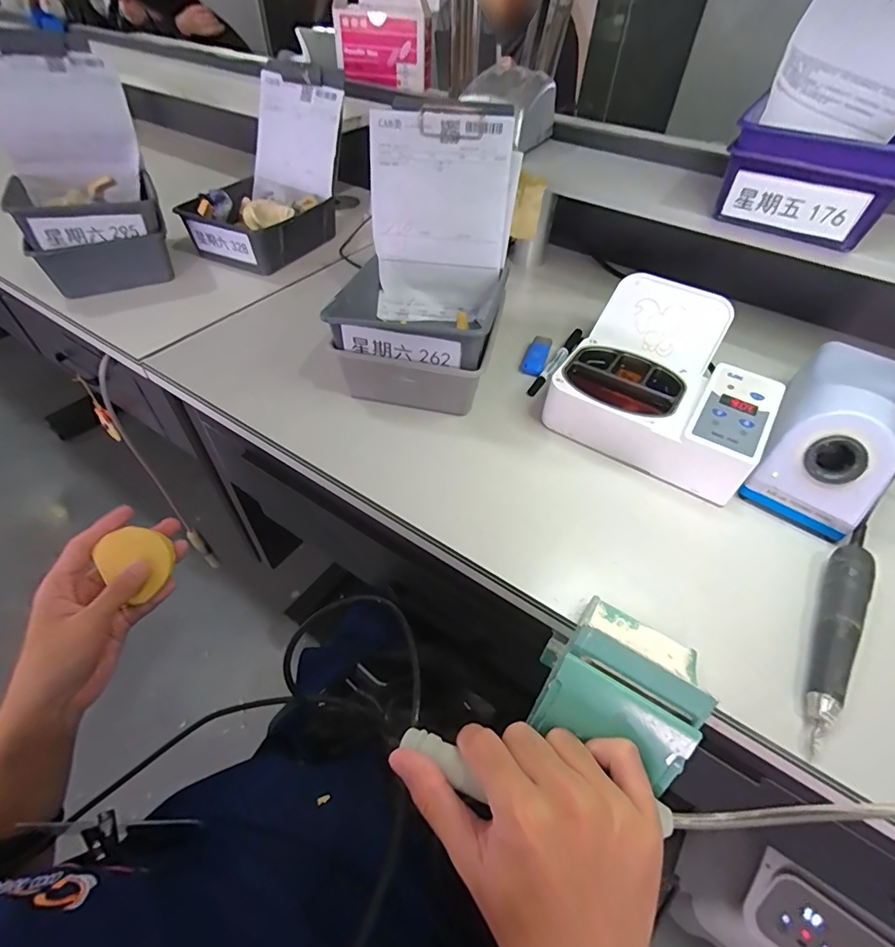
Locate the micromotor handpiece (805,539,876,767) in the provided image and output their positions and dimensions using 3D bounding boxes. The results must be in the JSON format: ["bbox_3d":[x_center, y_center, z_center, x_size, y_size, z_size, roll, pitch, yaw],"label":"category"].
[{"bbox_3d":[0.273,0.113,0.322,0.025,0.022,0.163,29,54,21],"label":"micromotor handpiece"}]

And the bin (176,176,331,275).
[{"bbox_3d":[-0.270,-0.368,0.679,0.140,0.069,0.167,21,51,15],"label":"bin"}]

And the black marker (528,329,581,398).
[{"bbox_3d":[0.128,-0.131,0.539,0.015,0.012,0.137,26,53,19],"label":"black marker"}]

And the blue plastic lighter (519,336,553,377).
[{"bbox_3d":[0.104,-0.138,0.541,0.024,0.014,0.062,17,50,12],"label":"blue plastic lighter"}]

